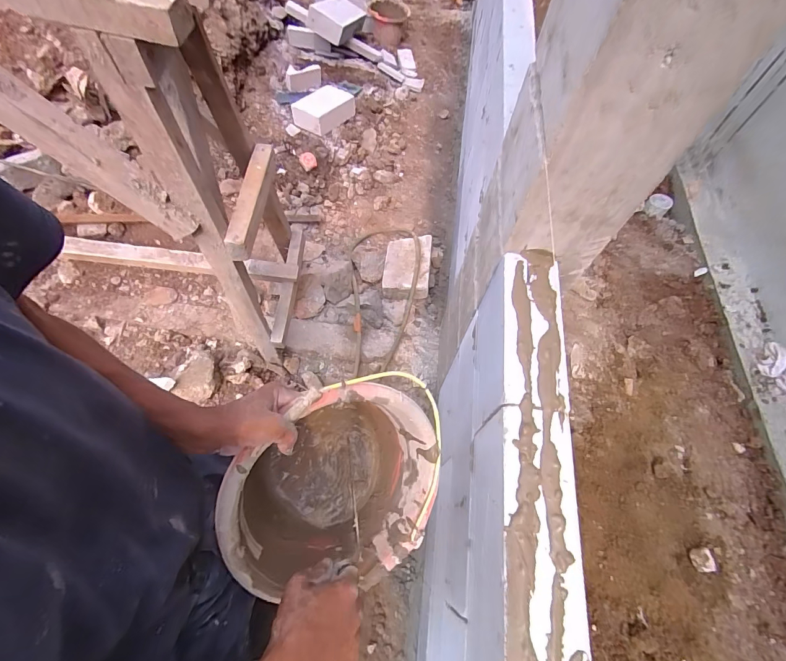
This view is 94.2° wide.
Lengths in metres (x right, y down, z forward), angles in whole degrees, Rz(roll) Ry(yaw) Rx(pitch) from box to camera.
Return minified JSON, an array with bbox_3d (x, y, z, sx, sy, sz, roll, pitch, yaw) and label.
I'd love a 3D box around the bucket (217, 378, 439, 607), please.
[{"bbox_3d":[-0.107,0.196,0.556,0.286,0.234,0.286,-10,103,-24],"label":"bucket"}]

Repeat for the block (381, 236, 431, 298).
[{"bbox_3d":[0.062,-0.282,1.626,0.195,0.144,0.305,5,61,0],"label":"block"}]

